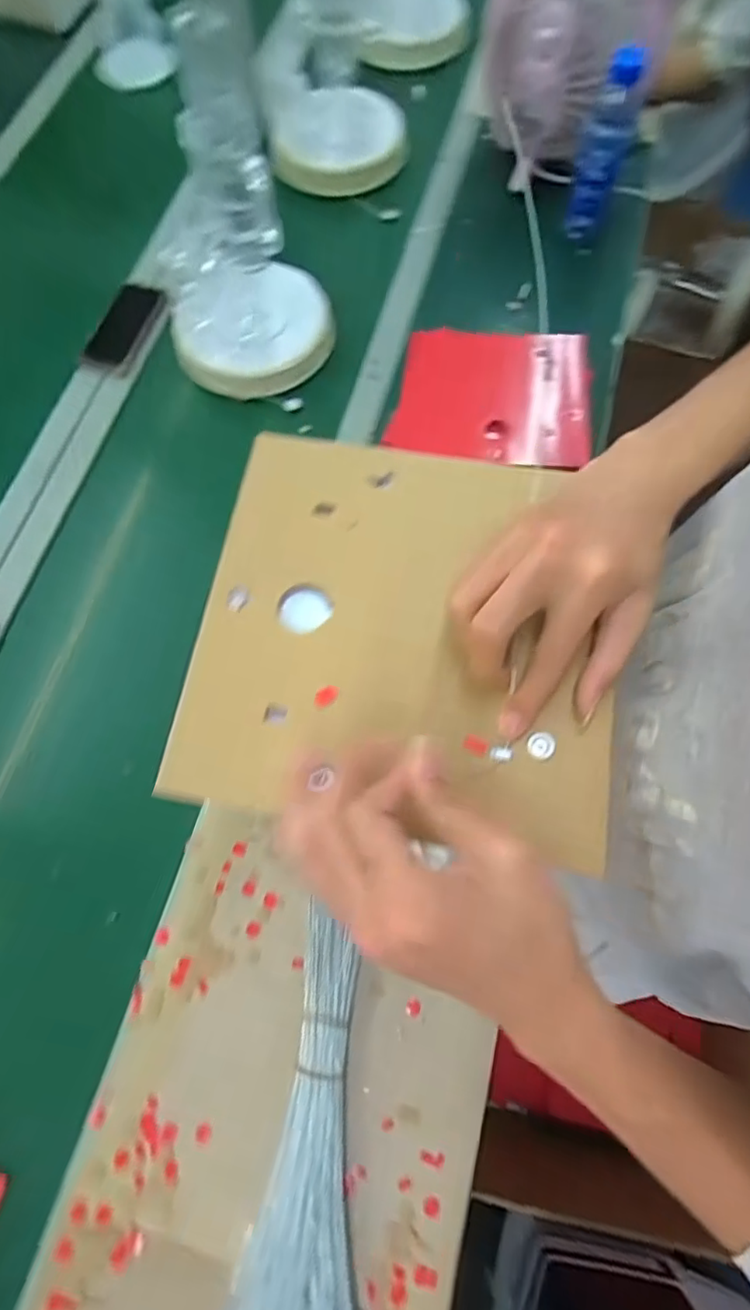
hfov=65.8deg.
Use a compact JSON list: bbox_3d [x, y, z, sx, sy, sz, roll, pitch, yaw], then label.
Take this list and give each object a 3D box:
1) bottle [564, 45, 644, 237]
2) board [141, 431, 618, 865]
[{"bbox_3d":[0.312,-0.689,0.796,0.064,0.194,0.057,18,70,7],"label":"bottle"},{"bbox_3d":[0.015,-0.017,0.314,0.220,0.008,0.213,8,72,8],"label":"board"}]

